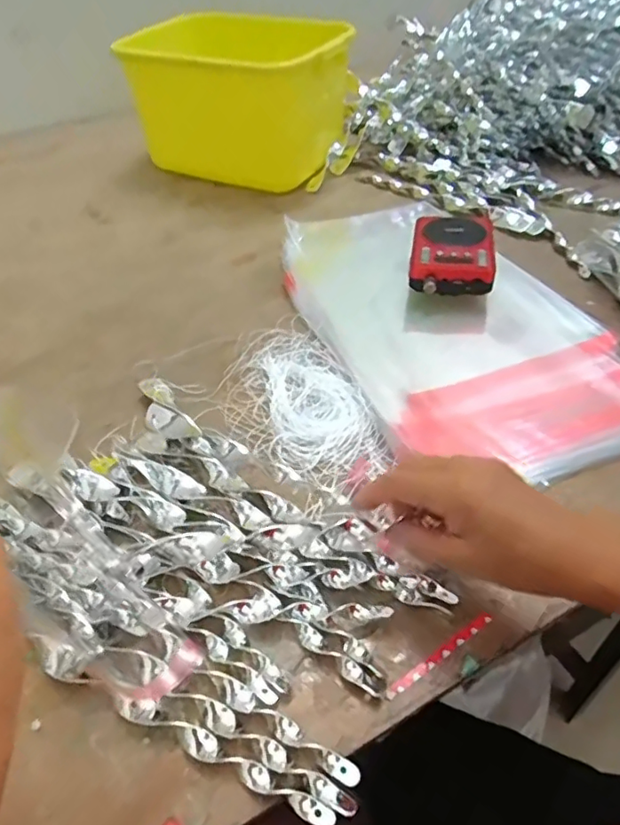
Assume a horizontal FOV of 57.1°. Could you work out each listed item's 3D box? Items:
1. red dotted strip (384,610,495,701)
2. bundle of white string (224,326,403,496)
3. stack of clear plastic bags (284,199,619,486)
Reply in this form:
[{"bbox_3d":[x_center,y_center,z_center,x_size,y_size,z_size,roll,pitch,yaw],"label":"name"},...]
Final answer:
[{"bbox_3d":[0.084,0.156,0.366,0.086,0.004,0.009,-28,50,-22],"label":"red dotted strip"},{"bbox_3d":[-0.015,-0.012,0.540,0.120,0.009,0.217,-17,47,-13],"label":"bundle of white string"},{"bbox_3d":[0.132,-0.114,0.618,0.251,0.025,0.472,-17,47,-13],"label":"stack of clear plastic bags"}]

